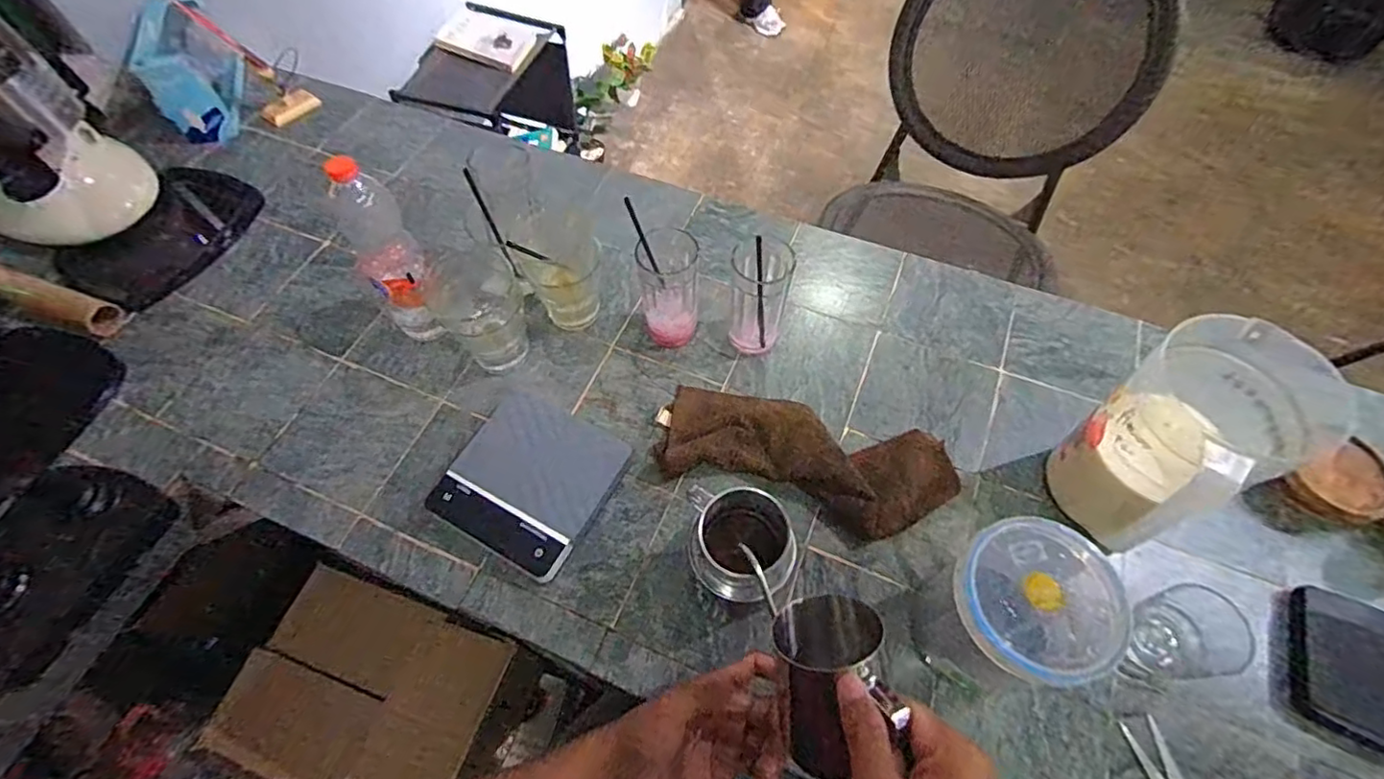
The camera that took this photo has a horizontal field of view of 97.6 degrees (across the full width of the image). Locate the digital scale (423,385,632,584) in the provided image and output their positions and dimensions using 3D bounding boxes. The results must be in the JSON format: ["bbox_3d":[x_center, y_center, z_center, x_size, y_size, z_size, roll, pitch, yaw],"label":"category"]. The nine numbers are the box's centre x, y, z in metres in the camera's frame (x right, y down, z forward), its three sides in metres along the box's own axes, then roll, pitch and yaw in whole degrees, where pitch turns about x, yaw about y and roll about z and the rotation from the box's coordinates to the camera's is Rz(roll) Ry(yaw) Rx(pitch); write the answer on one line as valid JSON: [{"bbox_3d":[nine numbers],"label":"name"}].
[{"bbox_3d":[-0.169,0.095,0.636,0.158,0.033,0.158,26,63,15],"label":"digital scale"}]

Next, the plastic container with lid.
[{"bbox_3d":[0.256,0.189,0.506,0.103,0.165,0.111,-9,60,-5],"label":"plastic container with lid"}]

